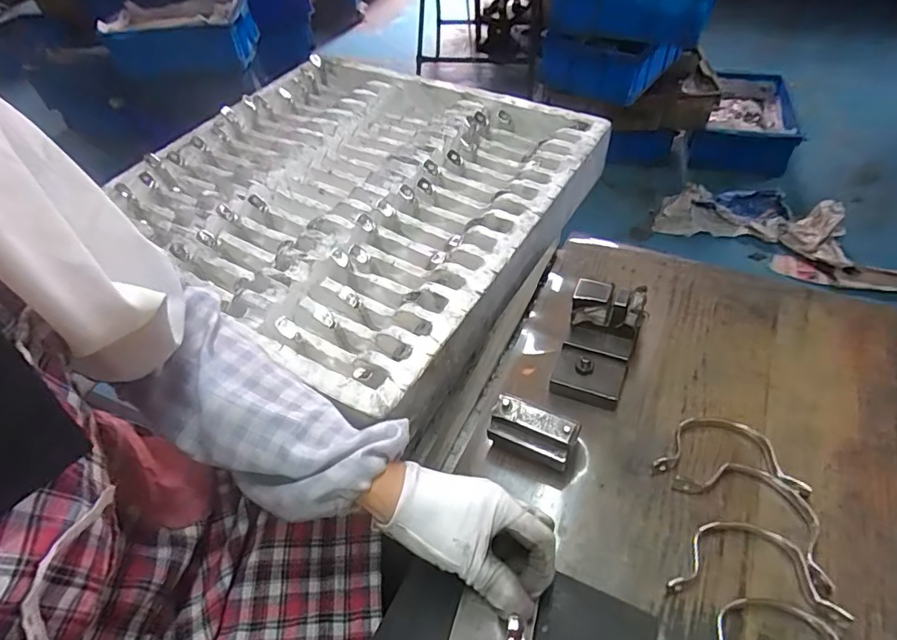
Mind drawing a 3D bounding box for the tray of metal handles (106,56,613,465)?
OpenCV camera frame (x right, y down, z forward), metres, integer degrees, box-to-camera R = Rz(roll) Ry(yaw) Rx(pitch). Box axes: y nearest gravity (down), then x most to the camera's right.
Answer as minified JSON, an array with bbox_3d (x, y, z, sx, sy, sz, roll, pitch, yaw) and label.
[{"bbox_3d":[-0.123,-0.174,0.712,0.562,0.078,0.512,28,57,24],"label":"tray of metal handles"}]

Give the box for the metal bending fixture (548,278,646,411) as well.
[{"bbox_3d":[0.144,0.016,0.496,0.066,0.071,0.105,15,52,15],"label":"metal bending fixture"}]

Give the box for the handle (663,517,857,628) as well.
[{"bbox_3d":[0.228,0.183,0.392,0.118,0.013,0.059,8,51,10],"label":"handle"}]

